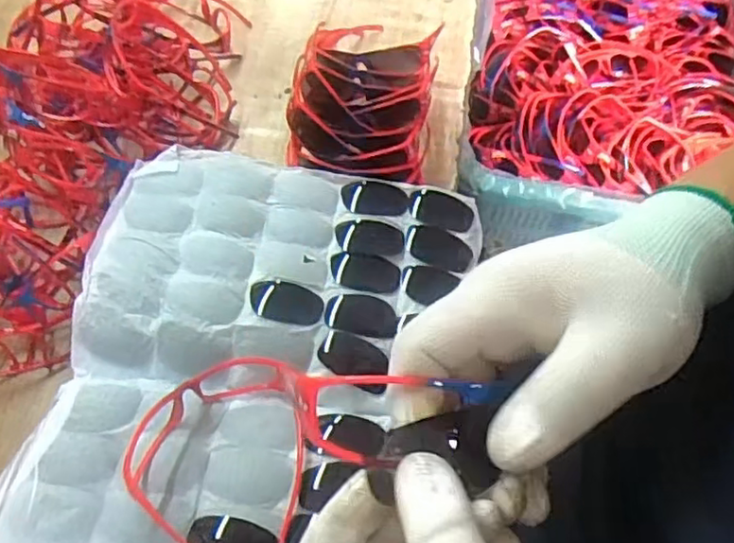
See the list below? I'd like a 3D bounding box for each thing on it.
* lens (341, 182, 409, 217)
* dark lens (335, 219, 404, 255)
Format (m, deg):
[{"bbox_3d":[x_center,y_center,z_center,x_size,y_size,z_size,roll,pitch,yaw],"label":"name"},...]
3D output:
[{"bbox_3d":[0.006,-0.059,0.533,0.054,0.007,0.036,5,60,0],"label":"lens"},{"bbox_3d":[0.002,-0.028,0.515,0.053,0.007,0.030,2,60,-1],"label":"dark lens"}]

